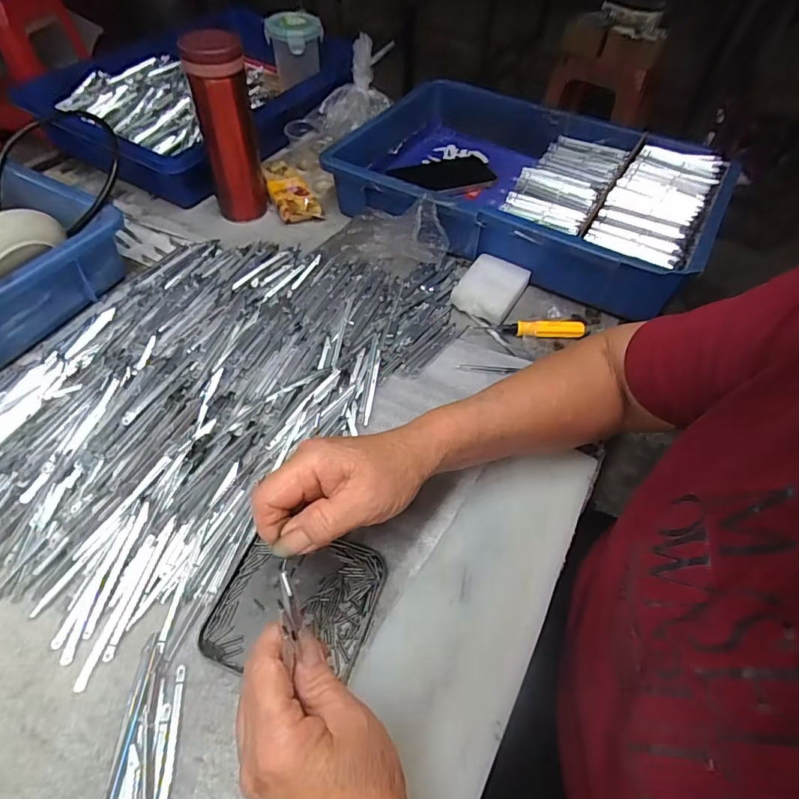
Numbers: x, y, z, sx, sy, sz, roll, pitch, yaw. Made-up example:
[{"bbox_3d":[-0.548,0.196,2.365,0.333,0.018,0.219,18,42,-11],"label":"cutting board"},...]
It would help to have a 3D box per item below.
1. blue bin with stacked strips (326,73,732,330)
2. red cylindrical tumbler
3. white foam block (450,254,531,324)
[{"bbox_3d":[0.154,-0.265,0.611,0.427,0.087,0.282,27,55,17],"label":"blue bin with stacked strips"},{"bbox_3d":[-0.192,-0.300,0.553,0.057,0.192,0.052,-10,53,-11],"label":"red cylindrical tumbler"},{"bbox_3d":[0.100,-0.121,0.535,0.063,0.027,0.076,28,55,18],"label":"white foam block"}]

